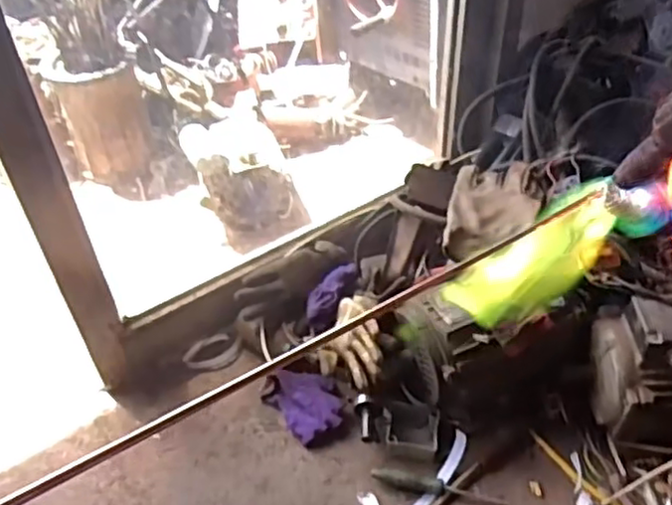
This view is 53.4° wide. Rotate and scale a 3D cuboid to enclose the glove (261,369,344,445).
[{"bbox_3d":[-0.046,0.230,1.044,0.093,0.041,0.129,-29,50,-25],"label":"glove"}]

